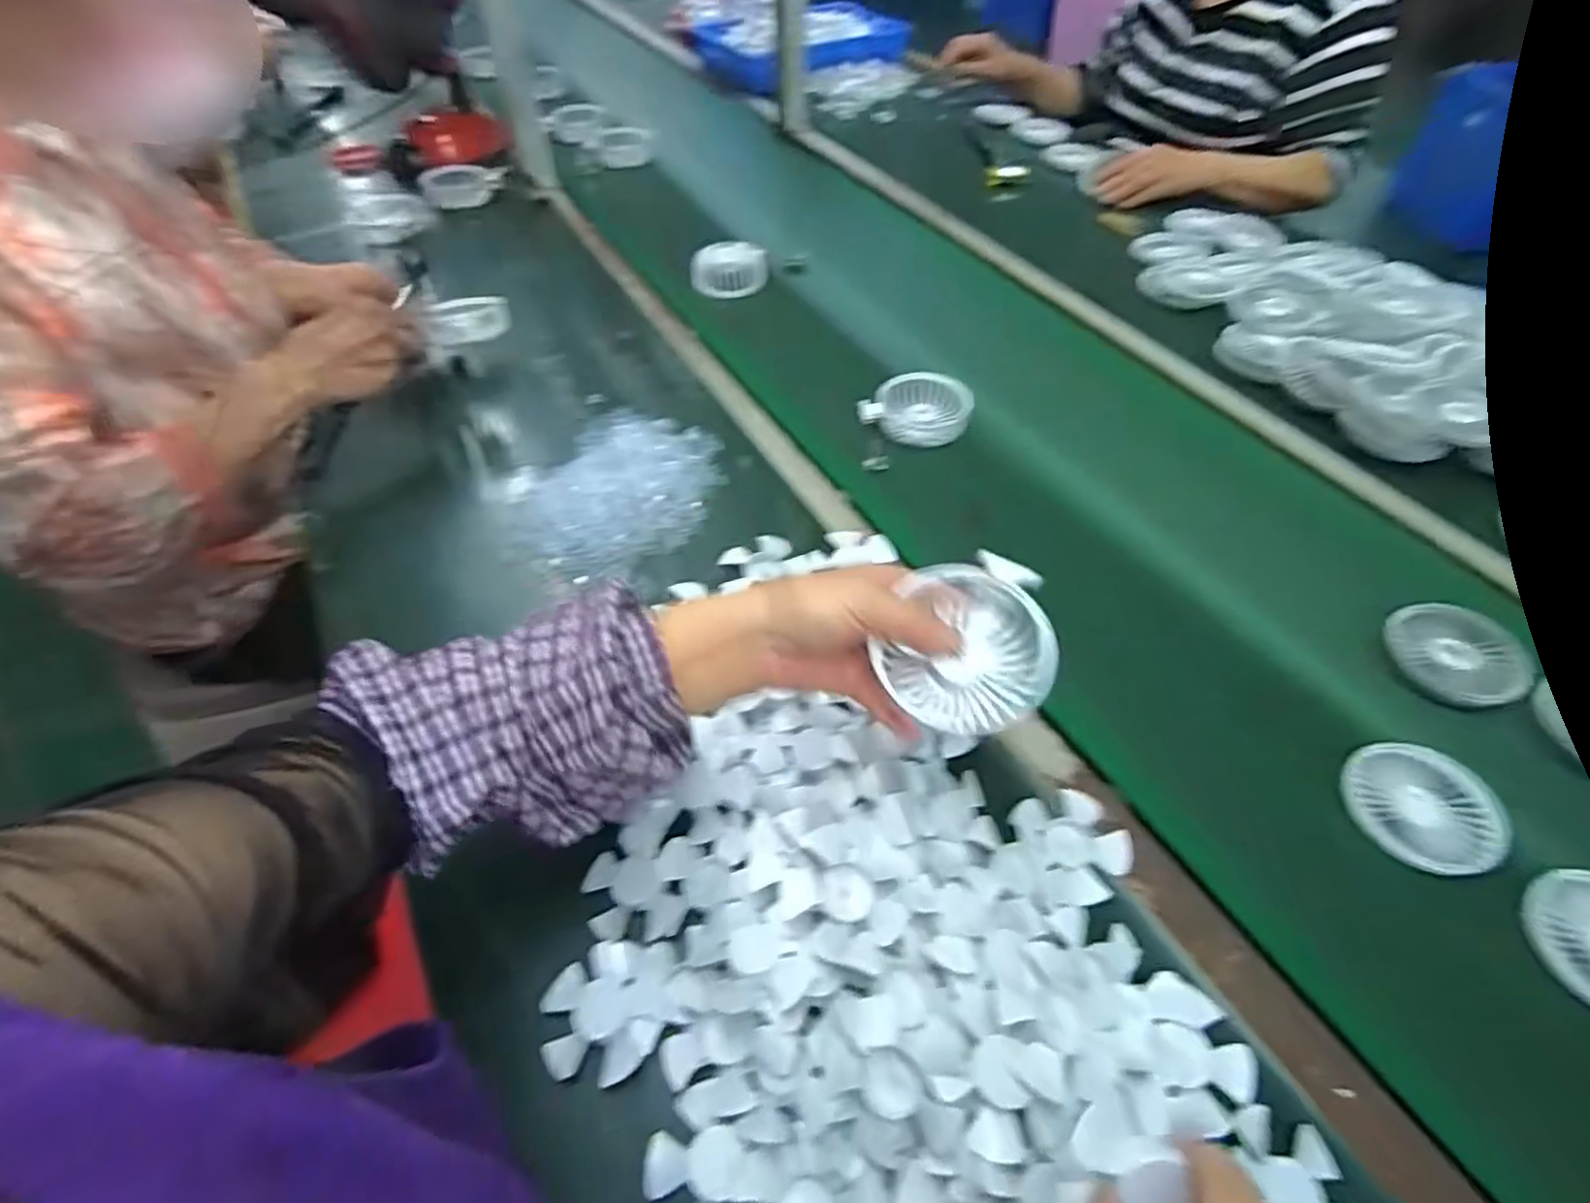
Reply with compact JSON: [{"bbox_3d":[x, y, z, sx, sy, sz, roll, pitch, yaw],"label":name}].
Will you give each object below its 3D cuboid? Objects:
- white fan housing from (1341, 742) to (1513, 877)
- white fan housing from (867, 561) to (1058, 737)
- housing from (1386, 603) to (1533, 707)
[{"bbox_3d":[0.418,0.133,0.496,0.096,0.011,0.088,1,51,-1],"label":"white fan housing"},{"bbox_3d":[0.095,0.028,0.410,0.084,0.024,0.090,-1,84,13],"label":"white fan housing"},{"bbox_3d":[0.502,0.039,0.570,0.087,0.014,0.089,1,51,-1],"label":"housing"}]

